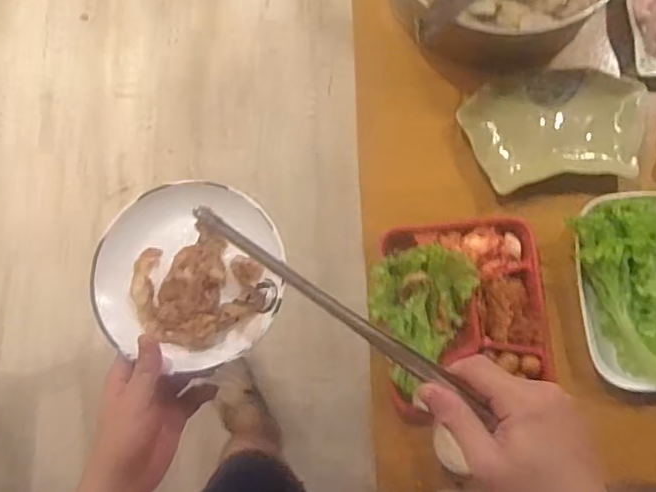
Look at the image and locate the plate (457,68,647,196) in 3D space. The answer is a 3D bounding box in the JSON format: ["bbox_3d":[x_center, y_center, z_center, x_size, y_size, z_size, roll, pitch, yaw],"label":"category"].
[{"bbox_3d":[0.279,-0.149,0.715,0.210,0.026,0.148,-7,77,6],"label":"plate"}]

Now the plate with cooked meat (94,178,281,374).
[{"bbox_3d":[-0.125,0.024,0.516,0.162,0.027,0.167,0,79,0],"label":"plate with cooked meat"}]

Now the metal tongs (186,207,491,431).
[{"bbox_3d":[0.007,0.046,0.427,0.263,0.016,0.014,34,68,10],"label":"metal tongs"}]

